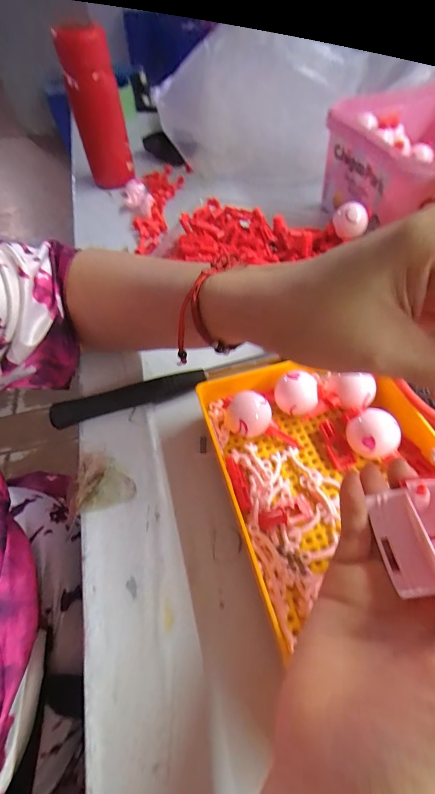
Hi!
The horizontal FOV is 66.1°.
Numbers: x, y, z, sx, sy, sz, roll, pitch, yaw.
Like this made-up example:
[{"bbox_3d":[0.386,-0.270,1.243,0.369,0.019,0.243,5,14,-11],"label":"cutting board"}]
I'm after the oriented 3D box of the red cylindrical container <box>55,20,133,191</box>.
[{"bbox_3d":[-0.182,-0.426,0.512,0.070,0.187,0.055,-16,55,-9],"label":"red cylindrical container"}]

